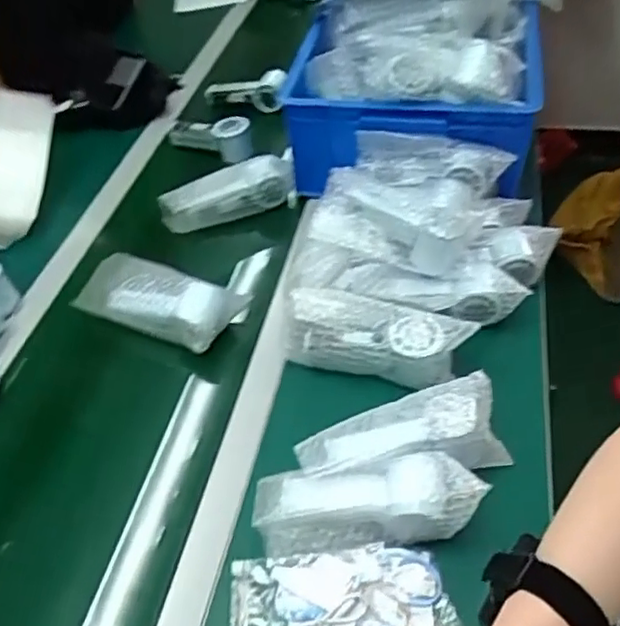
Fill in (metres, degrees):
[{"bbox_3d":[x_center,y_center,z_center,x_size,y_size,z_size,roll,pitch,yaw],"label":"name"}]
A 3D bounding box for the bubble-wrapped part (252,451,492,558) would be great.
[{"bbox_3d":[0.051,0.176,0.582,0.198,0.064,0.071,-11,46,12],"label":"bubble-wrapped part"}]

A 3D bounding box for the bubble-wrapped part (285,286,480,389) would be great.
[{"bbox_3d":[0.074,0.027,0.710,0.209,0.070,0.071,7,48,12],"label":"bubble-wrapped part"}]

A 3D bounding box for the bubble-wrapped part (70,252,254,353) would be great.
[{"bbox_3d":[-0.196,-0.019,0.795,0.212,0.051,0.091,15,50,18],"label":"bubble-wrapped part"}]

